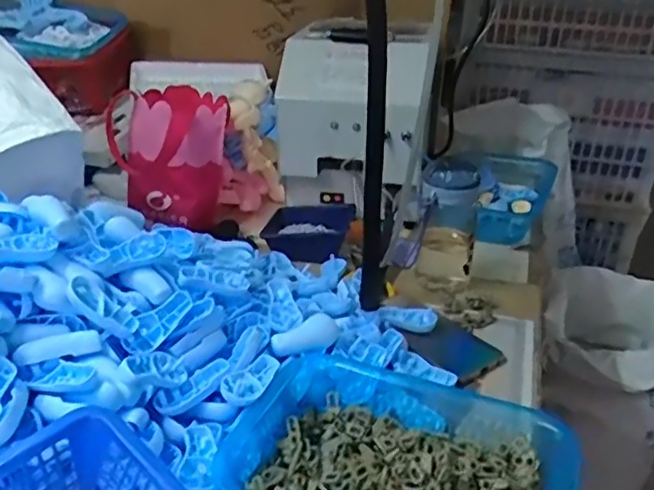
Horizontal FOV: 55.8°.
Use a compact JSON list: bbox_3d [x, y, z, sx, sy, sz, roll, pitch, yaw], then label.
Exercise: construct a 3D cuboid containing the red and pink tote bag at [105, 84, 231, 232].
[{"bbox_3d":[-0.224,-0.129,0.940,0.152,0.188,0.135,-1,27,-5],"label":"red and pink tote bag"}]

